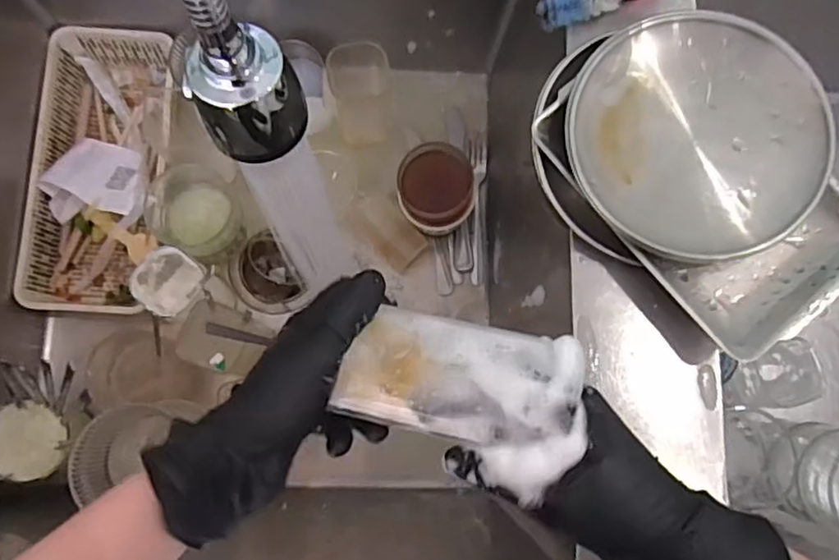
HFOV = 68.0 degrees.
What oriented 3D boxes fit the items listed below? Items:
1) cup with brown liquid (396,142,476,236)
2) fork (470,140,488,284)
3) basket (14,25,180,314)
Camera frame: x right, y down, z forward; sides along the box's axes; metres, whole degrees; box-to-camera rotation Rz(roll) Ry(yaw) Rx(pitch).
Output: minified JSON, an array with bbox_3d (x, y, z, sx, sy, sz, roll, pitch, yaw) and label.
[{"bbox_3d":[0.015,-0.092,0.687,0.084,0.106,0.082,1,81,-3],"label":"cup with brown liquid"},{"bbox_3d":[0.071,-0.082,0.737,0.019,0.012,0.175,0,81,-4],"label":"fork"},{"bbox_3d":[-0.340,-0.121,0.684,0.132,0.065,0.314,2,81,-3],"label":"basket"}]

